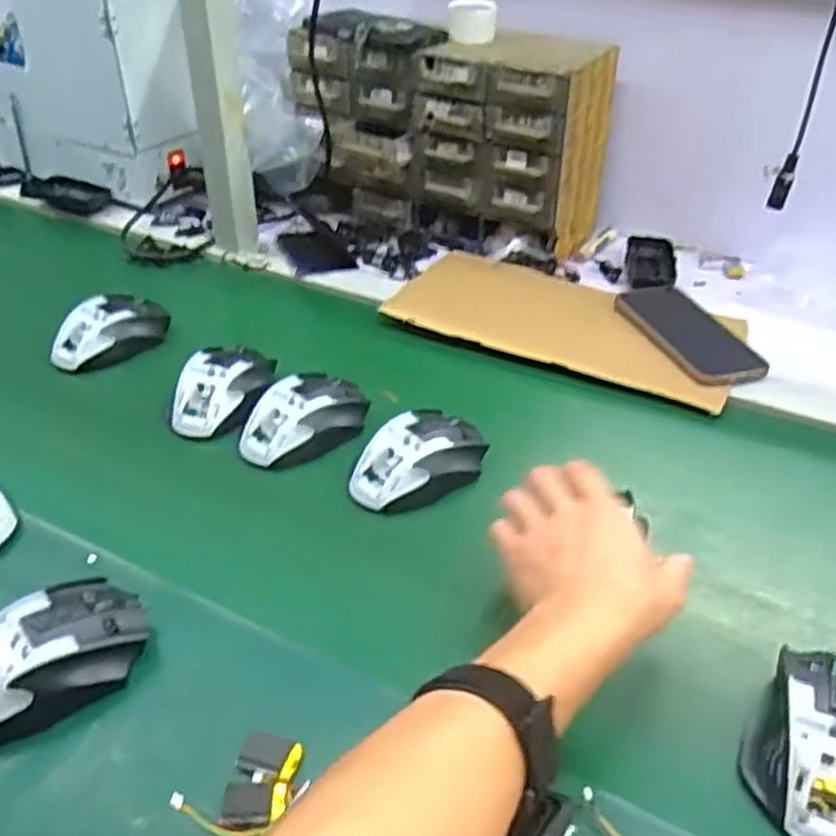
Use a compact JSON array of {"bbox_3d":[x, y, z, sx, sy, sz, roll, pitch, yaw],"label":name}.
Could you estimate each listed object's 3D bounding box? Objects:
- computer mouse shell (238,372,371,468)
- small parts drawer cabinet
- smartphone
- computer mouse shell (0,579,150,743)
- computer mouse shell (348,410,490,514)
[{"bbox_3d":[-0.097,-0.001,0.651,0.109,0.040,0.058,-26,43,-28],"label":"computer mouse shell"},{"bbox_3d":[0.025,-0.321,0.902,0.353,0.211,0.128,14,40,20],"label":"small parts drawer cabinet"},{"bbox_3d":[0.257,-0.081,0.755,0.077,0.015,0.156,-17,40,-18],"label":"smartphone"},{"bbox_3d":[-0.216,0.138,0.454,0.066,0.034,0.115,29,47,34],"label":"computer mouse shell"},{"bbox_3d":[0.004,0.033,0.606,0.072,0.038,0.108,27,46,33],"label":"computer mouse shell"}]

